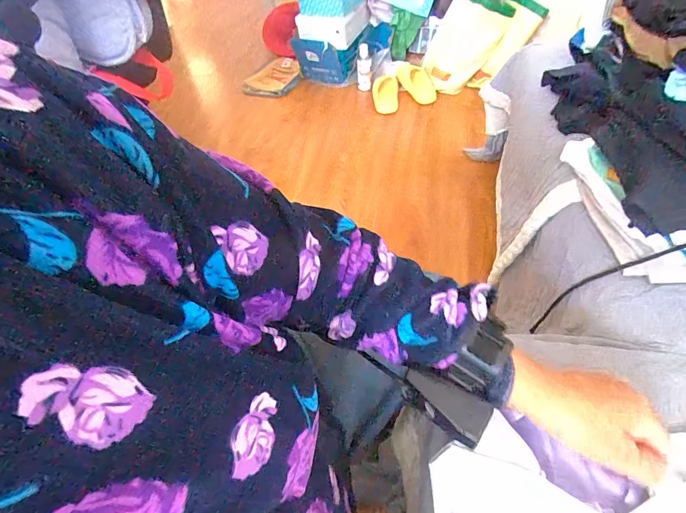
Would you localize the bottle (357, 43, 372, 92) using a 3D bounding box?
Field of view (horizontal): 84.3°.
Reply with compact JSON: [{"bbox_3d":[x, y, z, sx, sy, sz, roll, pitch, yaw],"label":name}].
[{"bbox_3d":[0.094,-0.833,1.683,0.063,0.190,0.069,-2,8,4],"label":"bottle"}]

